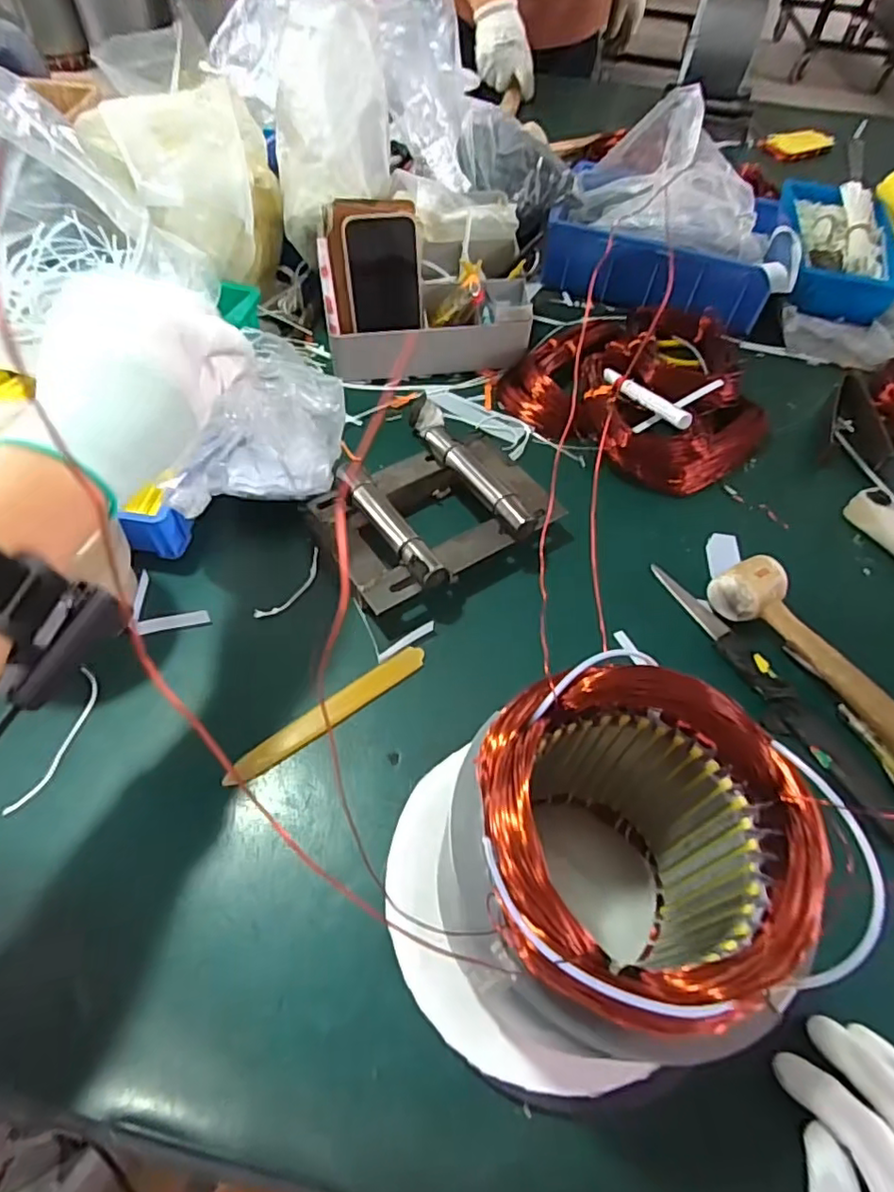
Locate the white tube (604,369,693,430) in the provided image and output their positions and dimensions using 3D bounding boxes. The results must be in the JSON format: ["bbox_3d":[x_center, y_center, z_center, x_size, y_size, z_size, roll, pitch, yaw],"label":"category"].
[{"bbox_3d":[0.195,-0.201,0.603,0.018,0.016,0.139,-13,40,-13],"label":"white tube"}]

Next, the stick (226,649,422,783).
[{"bbox_3d":[-0.085,0.084,0.438,0.161,0.007,0.019,-31,63,-23],"label":"stick"}]

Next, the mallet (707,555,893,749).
[{"bbox_3d":[0.296,0.074,0.446,0.053,0.043,0.246,-22,60,-18],"label":"mallet"}]

